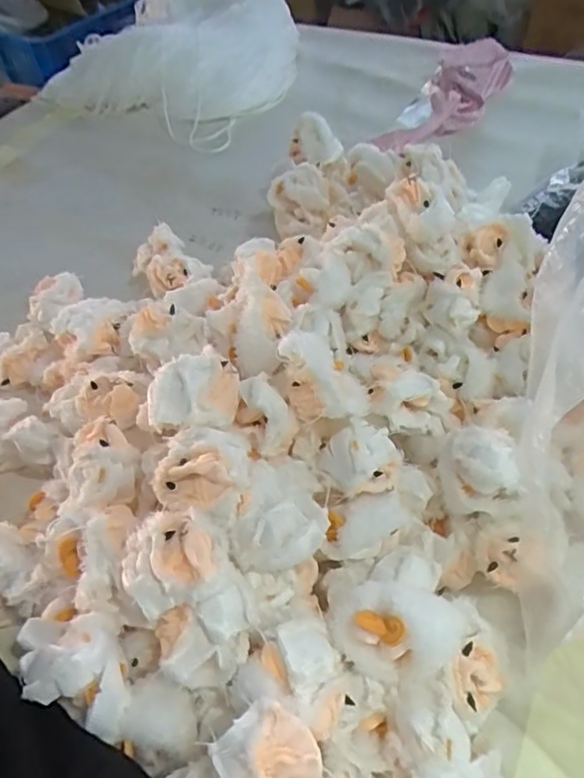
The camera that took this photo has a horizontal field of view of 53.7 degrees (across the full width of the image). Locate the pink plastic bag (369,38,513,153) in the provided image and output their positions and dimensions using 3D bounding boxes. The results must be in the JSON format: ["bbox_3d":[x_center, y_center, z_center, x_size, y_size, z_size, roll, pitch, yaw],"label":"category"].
[{"bbox_3d":[0.209,-0.379,0.754,0.088,0.043,0.288,23,56,21],"label":"pink plastic bag"}]

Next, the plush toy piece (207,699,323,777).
[{"bbox_3d":[-0.012,0.171,0.261,0.048,0.031,0.043,-29,54,-19],"label":"plush toy piece"}]

